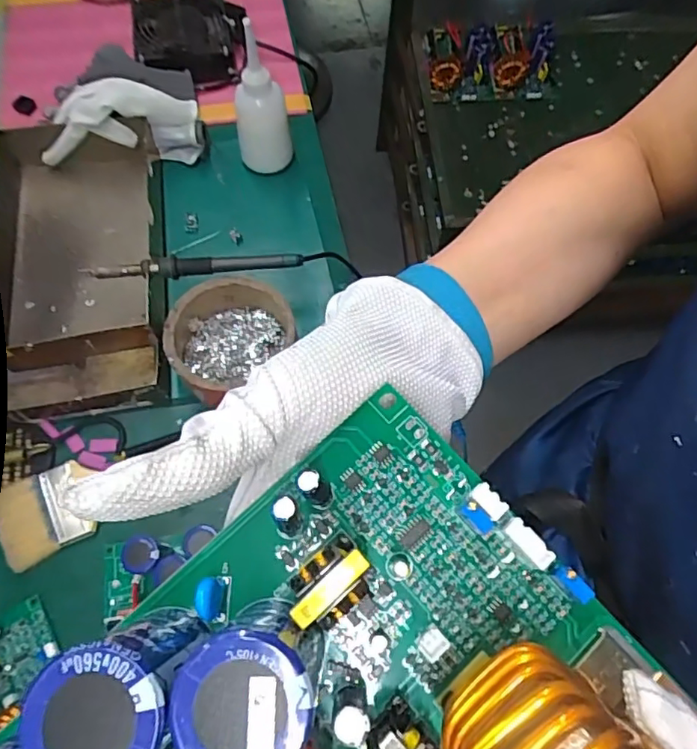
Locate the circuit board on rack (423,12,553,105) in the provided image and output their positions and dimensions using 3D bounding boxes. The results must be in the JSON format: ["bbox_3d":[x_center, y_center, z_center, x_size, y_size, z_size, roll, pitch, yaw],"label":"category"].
[{"bbox_3d":[0.297,-0.664,1.185,0.278,0.071,0.191,-9,66,-5],"label":"circuit board on rack"}]

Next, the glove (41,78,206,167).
[{"bbox_3d":[-0.259,-0.285,0.639,0.175,0.087,0.065,-2,65,-2],"label":"glove"}]

